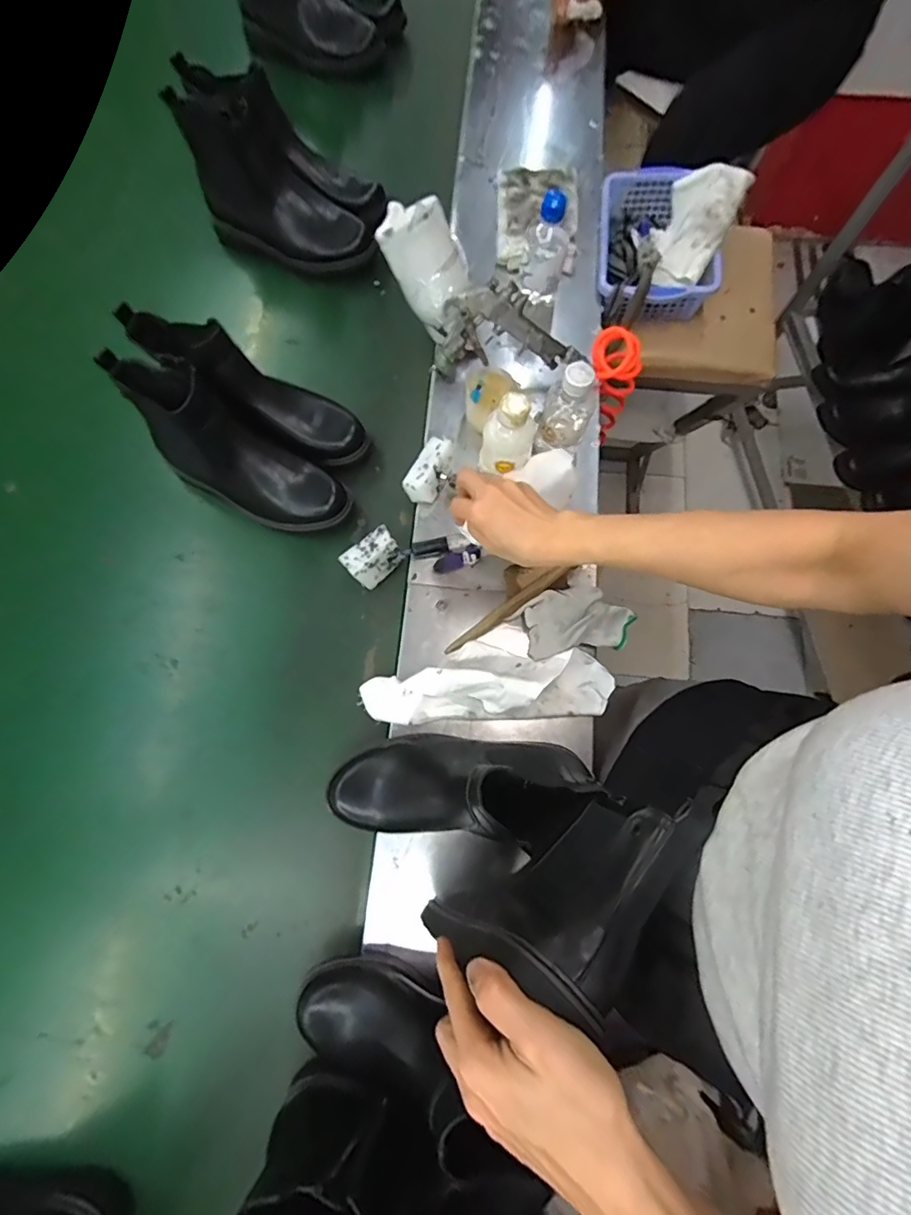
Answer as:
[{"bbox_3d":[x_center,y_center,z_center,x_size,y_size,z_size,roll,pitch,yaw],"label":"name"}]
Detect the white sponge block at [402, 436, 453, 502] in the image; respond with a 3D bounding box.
[{"bbox_3d":[-0.033,-0.169,0.612,0.038,0.031,0.081,22,77,7],"label":"white sponge block"}]

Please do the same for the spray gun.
[{"bbox_3d":[0.018,-0.363,0.635,0.287,0.131,0.108,33,77,-14],"label":"spray gun"}]

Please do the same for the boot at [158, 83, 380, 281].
[{"bbox_3d":[-0.263,-0.605,0.732,0.268,0.143,0.093,21,77,7],"label":"boot"}]

